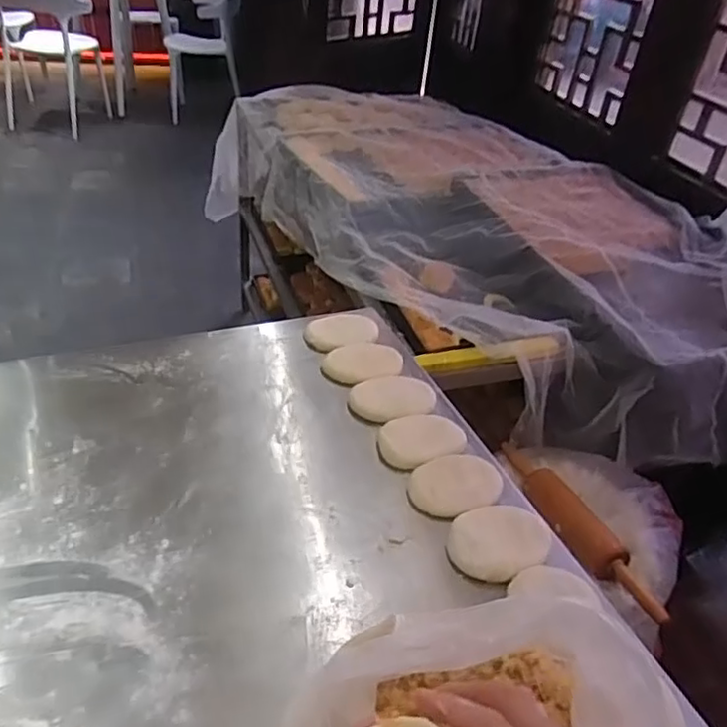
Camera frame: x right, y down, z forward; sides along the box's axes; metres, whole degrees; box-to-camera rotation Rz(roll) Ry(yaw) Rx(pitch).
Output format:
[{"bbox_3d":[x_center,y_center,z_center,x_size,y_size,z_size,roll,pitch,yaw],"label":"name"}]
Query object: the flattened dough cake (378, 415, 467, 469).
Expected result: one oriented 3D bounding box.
[{"bbox_3d":[0.071,0.090,0.747,0.099,0.023,0.060,-7,39,-17],"label":"flattened dough cake"}]

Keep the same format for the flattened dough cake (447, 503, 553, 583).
[{"bbox_3d":[0.139,0.179,0.646,0.106,0.012,0.079,-9,39,-20],"label":"flattened dough cake"}]

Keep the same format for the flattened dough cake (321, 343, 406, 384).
[{"bbox_3d":[0.002,-0.003,0.845,0.107,0.021,0.050,-4,38,-13],"label":"flattened dough cake"}]

